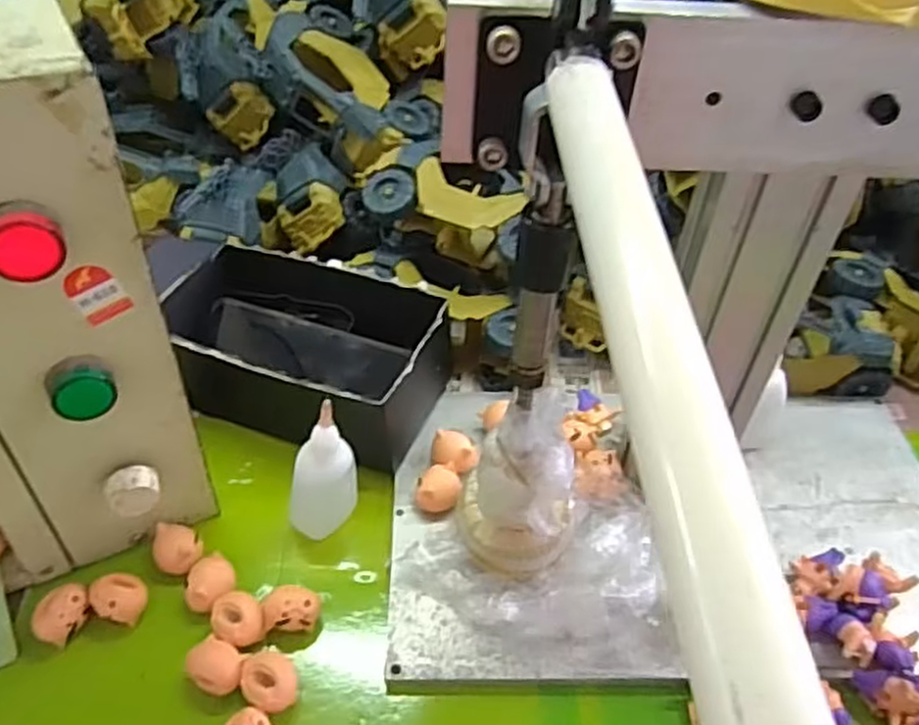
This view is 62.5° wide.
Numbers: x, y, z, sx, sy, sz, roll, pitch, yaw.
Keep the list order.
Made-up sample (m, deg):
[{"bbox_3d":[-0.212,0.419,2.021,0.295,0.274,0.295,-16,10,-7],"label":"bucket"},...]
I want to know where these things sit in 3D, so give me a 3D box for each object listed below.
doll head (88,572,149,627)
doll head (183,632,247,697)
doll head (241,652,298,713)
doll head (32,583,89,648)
[{"bbox_3d":[-0.188,0.132,0.421,0.025,0.023,0.026,1,46,-1],"label":"doll head"},{"bbox_3d":[-0.126,0.161,0.397,0.031,0.019,0.024,31,52,25],"label":"doll head"},{"bbox_3d":[-0.097,0.167,0.392,0.025,0.024,0.029,-26,52,-26],"label":"doll head"},{"bbox_3d":[-0.215,0.136,0.411,0.021,0.021,0.029,23,49,18],"label":"doll head"}]

